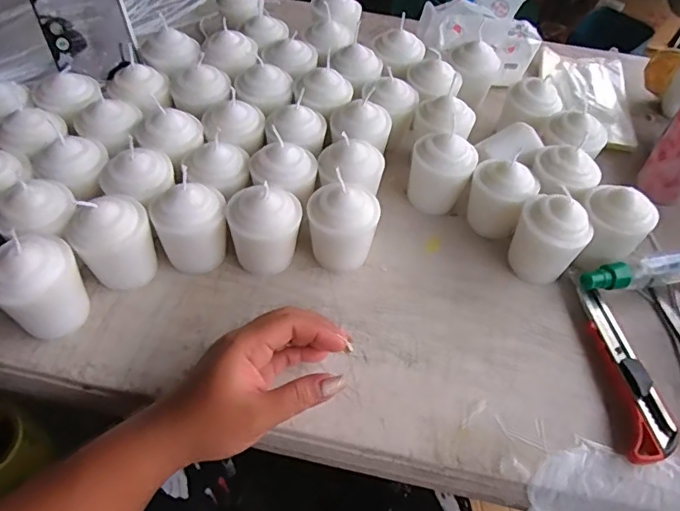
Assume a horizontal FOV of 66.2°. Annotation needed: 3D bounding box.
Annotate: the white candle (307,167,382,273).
[{"bbox_3d":[0.002,-0.025,0.432,0.057,0.068,0.048,2,53,-2],"label":"white candle"}]

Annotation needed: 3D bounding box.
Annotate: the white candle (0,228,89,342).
[{"bbox_3d":[-0.217,0.024,0.380,0.057,0.078,0.050,-32,61,-25],"label":"white candle"}]

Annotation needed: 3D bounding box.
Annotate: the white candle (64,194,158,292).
[{"bbox_3d":[-0.176,-0.010,0.408,0.055,0.079,0.044,-34,62,-26],"label":"white candle"}]

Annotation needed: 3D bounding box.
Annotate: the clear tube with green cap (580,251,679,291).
[{"bbox_3d":[0.269,0.014,0.453,0.136,0.029,0.022,-10,54,-11],"label":"clear tube with green cap"}]

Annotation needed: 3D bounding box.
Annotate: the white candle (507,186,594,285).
[{"bbox_3d":[0.177,-0.016,0.441,0.048,0.071,0.050,-19,57,-17],"label":"white candle"}]

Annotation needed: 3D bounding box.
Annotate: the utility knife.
[{"bbox_3d":[0.217,0.086,0.398,0.034,0.017,0.141,4,53,-1],"label":"utility knife"}]

